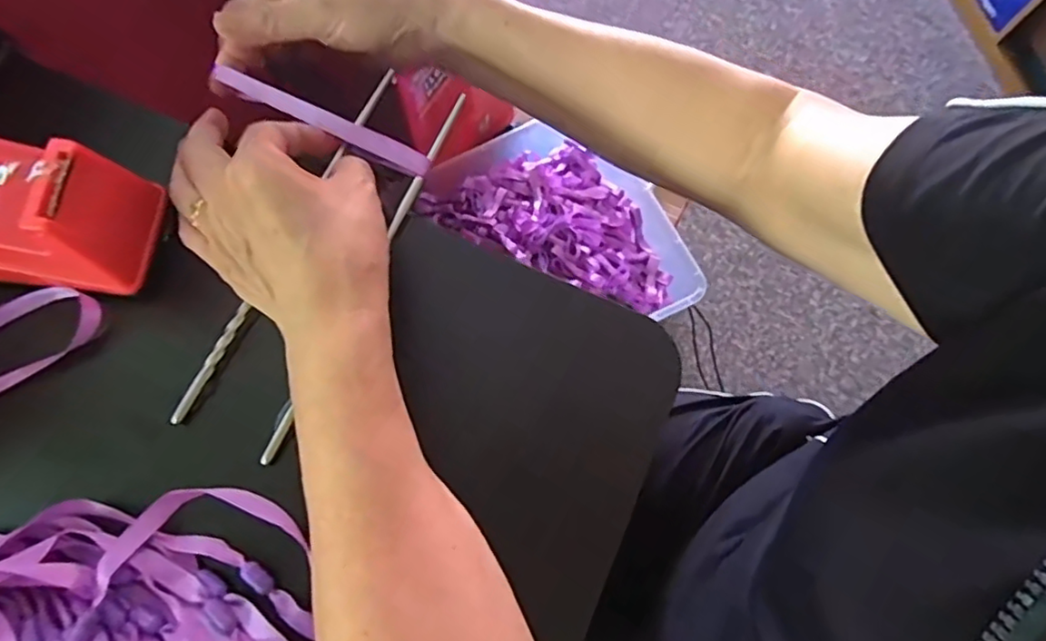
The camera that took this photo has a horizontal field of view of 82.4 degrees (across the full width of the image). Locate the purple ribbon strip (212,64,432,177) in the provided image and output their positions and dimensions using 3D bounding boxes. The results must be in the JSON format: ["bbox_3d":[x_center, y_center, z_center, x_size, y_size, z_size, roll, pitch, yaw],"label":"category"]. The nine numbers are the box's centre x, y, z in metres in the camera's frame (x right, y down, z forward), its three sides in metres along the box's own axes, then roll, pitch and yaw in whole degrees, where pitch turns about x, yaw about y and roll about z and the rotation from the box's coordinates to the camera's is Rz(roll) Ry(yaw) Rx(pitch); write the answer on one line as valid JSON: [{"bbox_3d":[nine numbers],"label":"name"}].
[{"bbox_3d":[-0.113,-0.112,0.334,0.131,0.009,0.013,25,75,2],"label":"purple ribbon strip"}]

